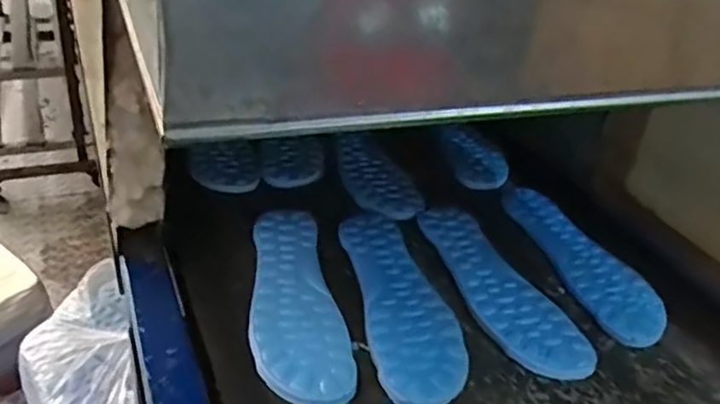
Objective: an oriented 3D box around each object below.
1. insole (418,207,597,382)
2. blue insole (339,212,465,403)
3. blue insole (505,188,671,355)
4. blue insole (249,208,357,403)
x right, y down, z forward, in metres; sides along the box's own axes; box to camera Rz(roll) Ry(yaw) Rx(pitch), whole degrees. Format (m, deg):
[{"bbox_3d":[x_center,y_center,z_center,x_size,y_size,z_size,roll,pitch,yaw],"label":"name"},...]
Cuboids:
[{"bbox_3d":[0.134,0.079,0.673,0.085,0.004,0.265,-8,35,-22],"label":"insole"},{"bbox_3d":[0.039,0.091,0.638,0.082,0.004,0.266,-1,33,-12],"label":"blue insole"},{"bbox_3d":[0.241,0.056,0.730,0.082,0.008,0.271,-5,34,-17],"label":"blue insole"},{"bbox_3d":[-0.065,0.084,0.622,0.082,0.008,0.260,-2,33,-14],"label":"blue insole"}]

